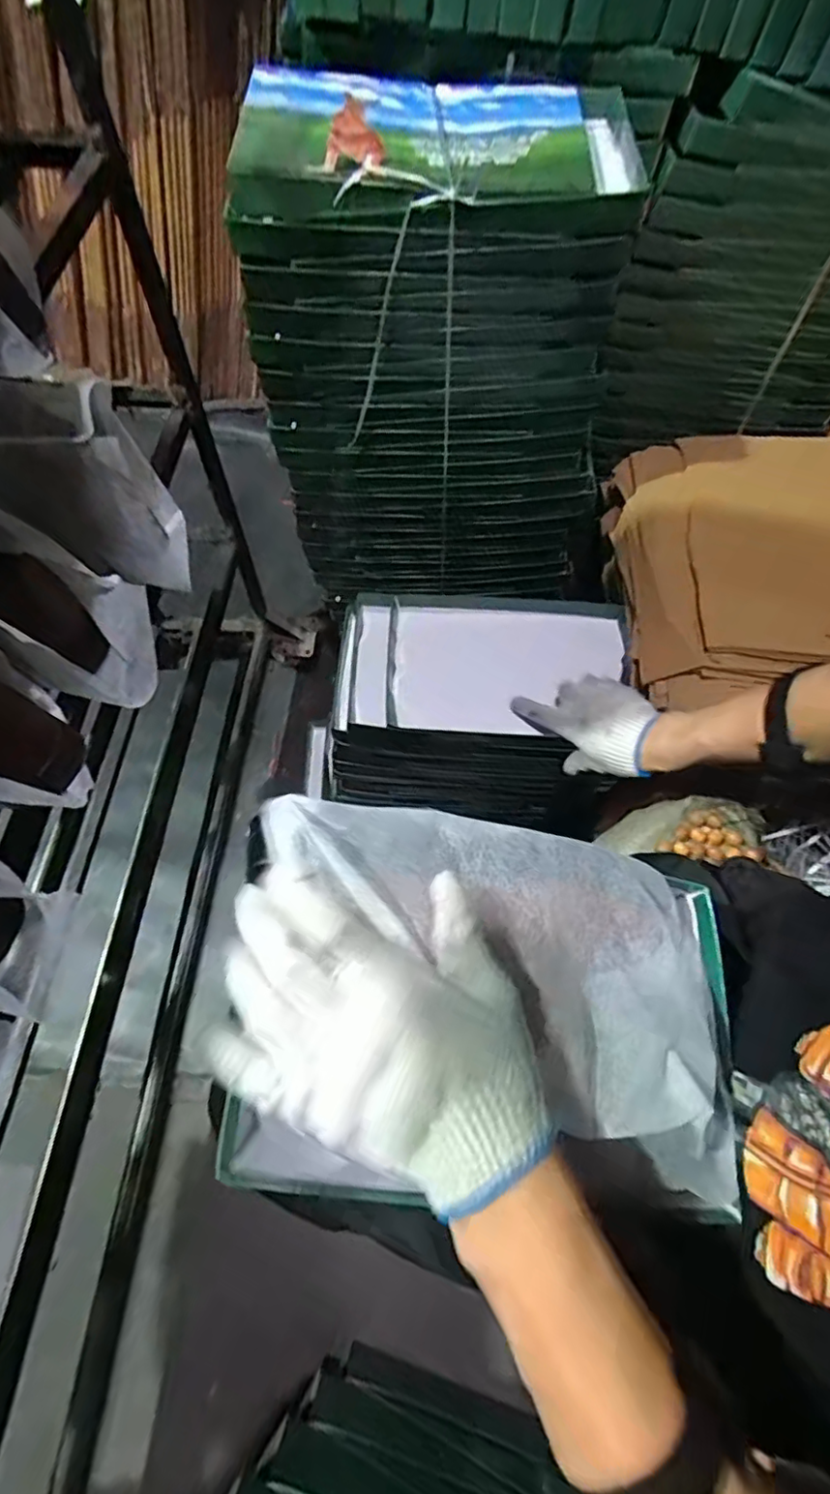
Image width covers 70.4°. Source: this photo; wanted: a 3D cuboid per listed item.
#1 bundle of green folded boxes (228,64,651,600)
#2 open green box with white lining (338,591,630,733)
[{"bbox_3d":[0.036,-0.456,0.778,0.403,0.520,0.206,3,64,0],"label":"bundle of green folded boxes"},{"bbox_3d":[0.093,-0.116,0.791,0.382,0.041,0.221,0,64,-1],"label":"open green box with white lining"}]

